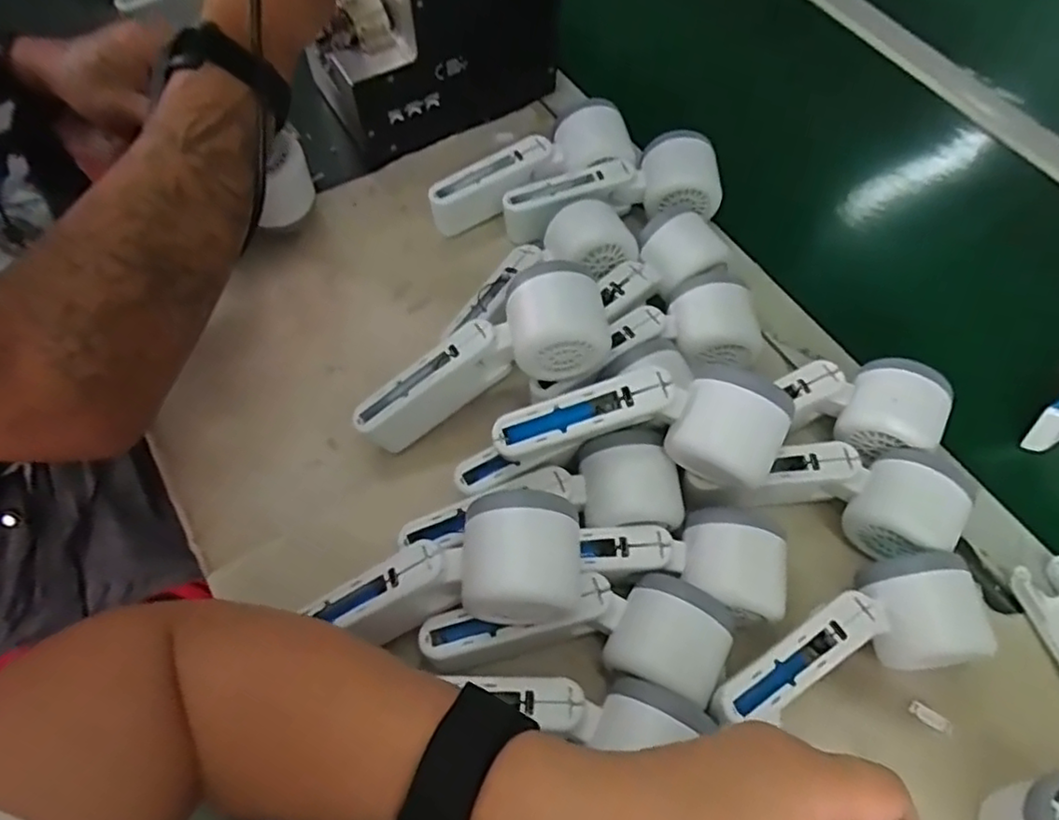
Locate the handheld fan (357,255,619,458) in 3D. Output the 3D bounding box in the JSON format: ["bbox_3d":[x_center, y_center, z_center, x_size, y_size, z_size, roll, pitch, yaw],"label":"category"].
[{"bbox_3d":[-0.028,-0.027,0.404,0.164,0.045,0.053,-30,63,8],"label":"handheld fan"}]

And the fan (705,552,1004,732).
[{"bbox_3d":[0.172,0.130,0.363,0.164,0.052,0.062,-14,64,-10],"label":"fan"}]

